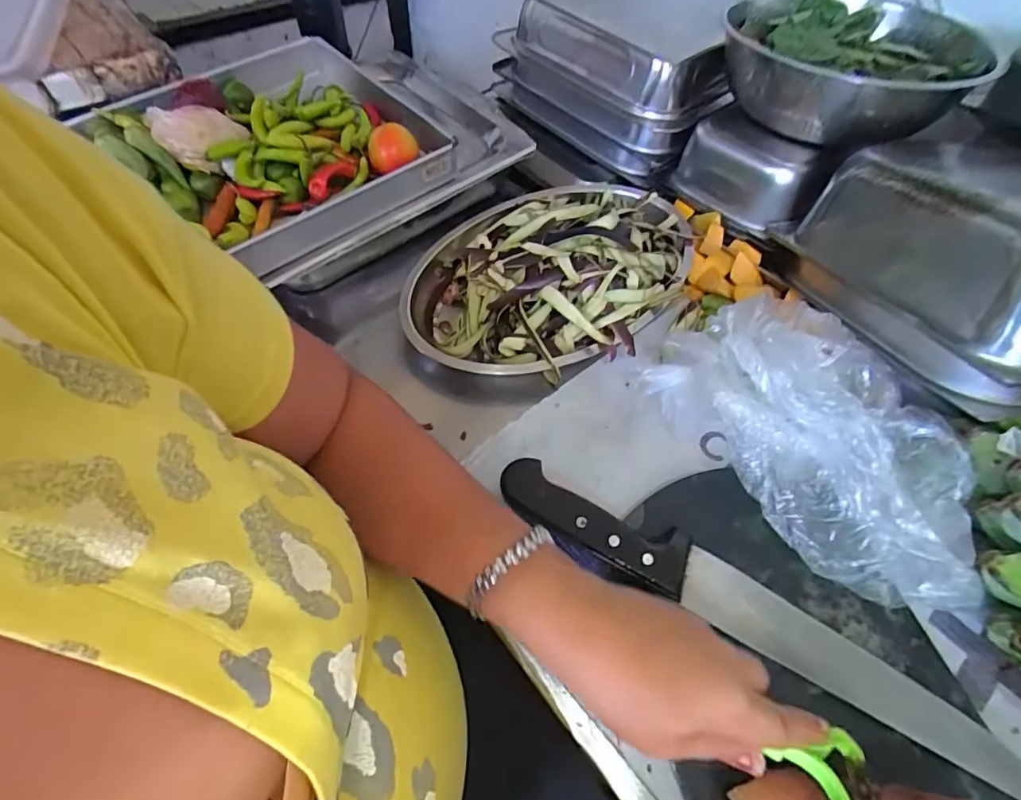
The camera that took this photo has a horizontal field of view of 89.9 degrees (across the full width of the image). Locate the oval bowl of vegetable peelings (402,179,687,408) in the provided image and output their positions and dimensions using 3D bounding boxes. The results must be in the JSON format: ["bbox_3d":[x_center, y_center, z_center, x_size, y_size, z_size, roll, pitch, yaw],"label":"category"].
[{"bbox_3d":[0.041,-0.116,0.487,0.291,0.102,0.181,-22,60,-17],"label":"oval bowl of vegetable peelings"}]

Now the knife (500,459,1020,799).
[{"bbox_3d":[0.160,0.140,0.339,0.364,0.039,0.046,24,58,12],"label":"knife"}]

